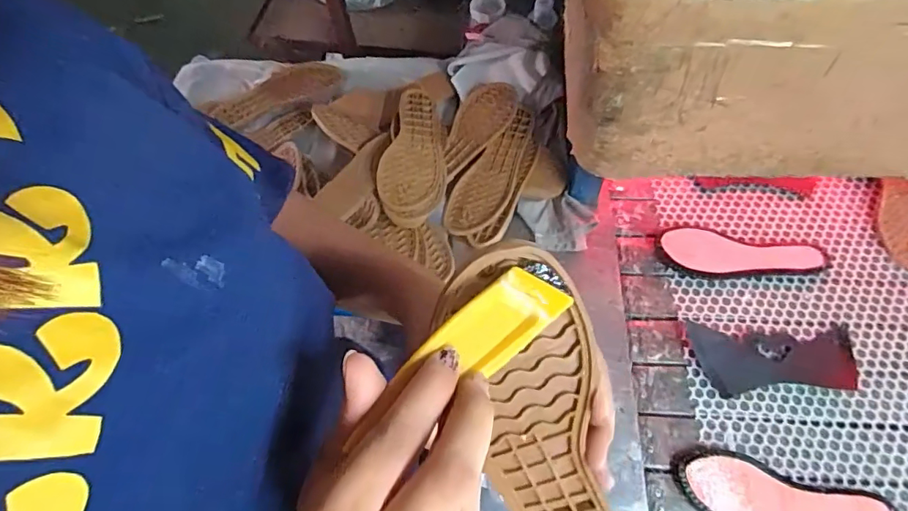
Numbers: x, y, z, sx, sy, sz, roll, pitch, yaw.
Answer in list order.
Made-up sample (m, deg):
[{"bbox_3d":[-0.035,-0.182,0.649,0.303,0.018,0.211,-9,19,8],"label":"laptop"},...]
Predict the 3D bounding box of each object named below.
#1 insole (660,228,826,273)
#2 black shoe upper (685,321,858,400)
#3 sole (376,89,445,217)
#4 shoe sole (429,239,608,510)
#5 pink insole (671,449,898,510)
[{"bbox_3d":[0.415,-0.002,0.718,0.216,0.009,0.060,7,63,8],"label":"insole"},{"bbox_3d":[0.418,0.134,0.646,0.200,0.018,0.093,2,63,5],"label":"black shoe upper"},{"bbox_3d":[-0.058,-0.163,0.751,0.090,0.029,0.244,3,63,6],"label":"sole"},{"bbox_3d":[0.049,0.106,0.287,0.068,0.242,0.027,-19,25,-8],"label":"shoe sole"},{"bbox_3d":[0.380,0.284,0.571,0.234,0.011,0.079,12,64,10],"label":"pink insole"}]

